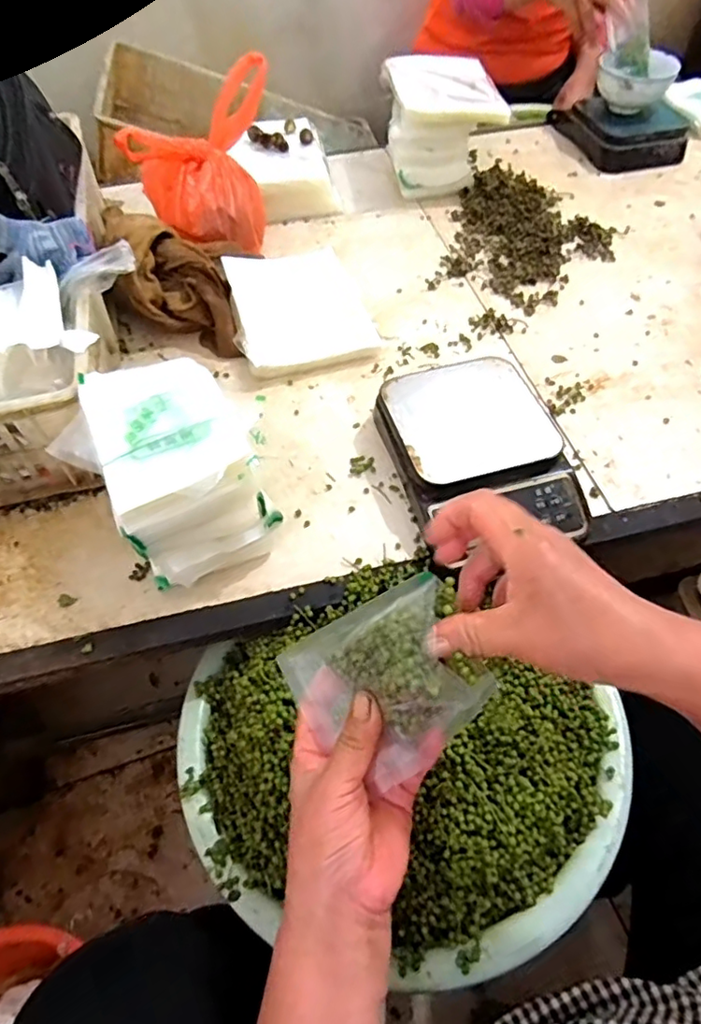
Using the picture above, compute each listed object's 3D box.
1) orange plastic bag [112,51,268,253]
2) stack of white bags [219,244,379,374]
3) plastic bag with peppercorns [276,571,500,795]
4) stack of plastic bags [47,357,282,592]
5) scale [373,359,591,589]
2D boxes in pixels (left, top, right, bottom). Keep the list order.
[{"bbox_3d":[-0.191,-0.451,0.773,0.177,0.178,0.175,-5,55,-2],"label":"orange plastic bag"},{"bbox_3d":[-0.070,-0.261,0.733,0.159,0.040,0.208,-16,56,-10],"label":"stack of white bags"},{"bbox_3d":[0.017,0.105,0.348,0.028,0.127,0.096,-11,68,-51],"label":"plastic bag with peppercorns"},{"bbox_3d":[-0.152,-0.030,0.508,0.136,0.131,0.156,-25,58,-16],"label":"stack of plastic bags"},{"bbox_3d":[0.124,-0.054,0.563,0.156,0.059,0.209,-14,56,-8],"label":"scale"}]

